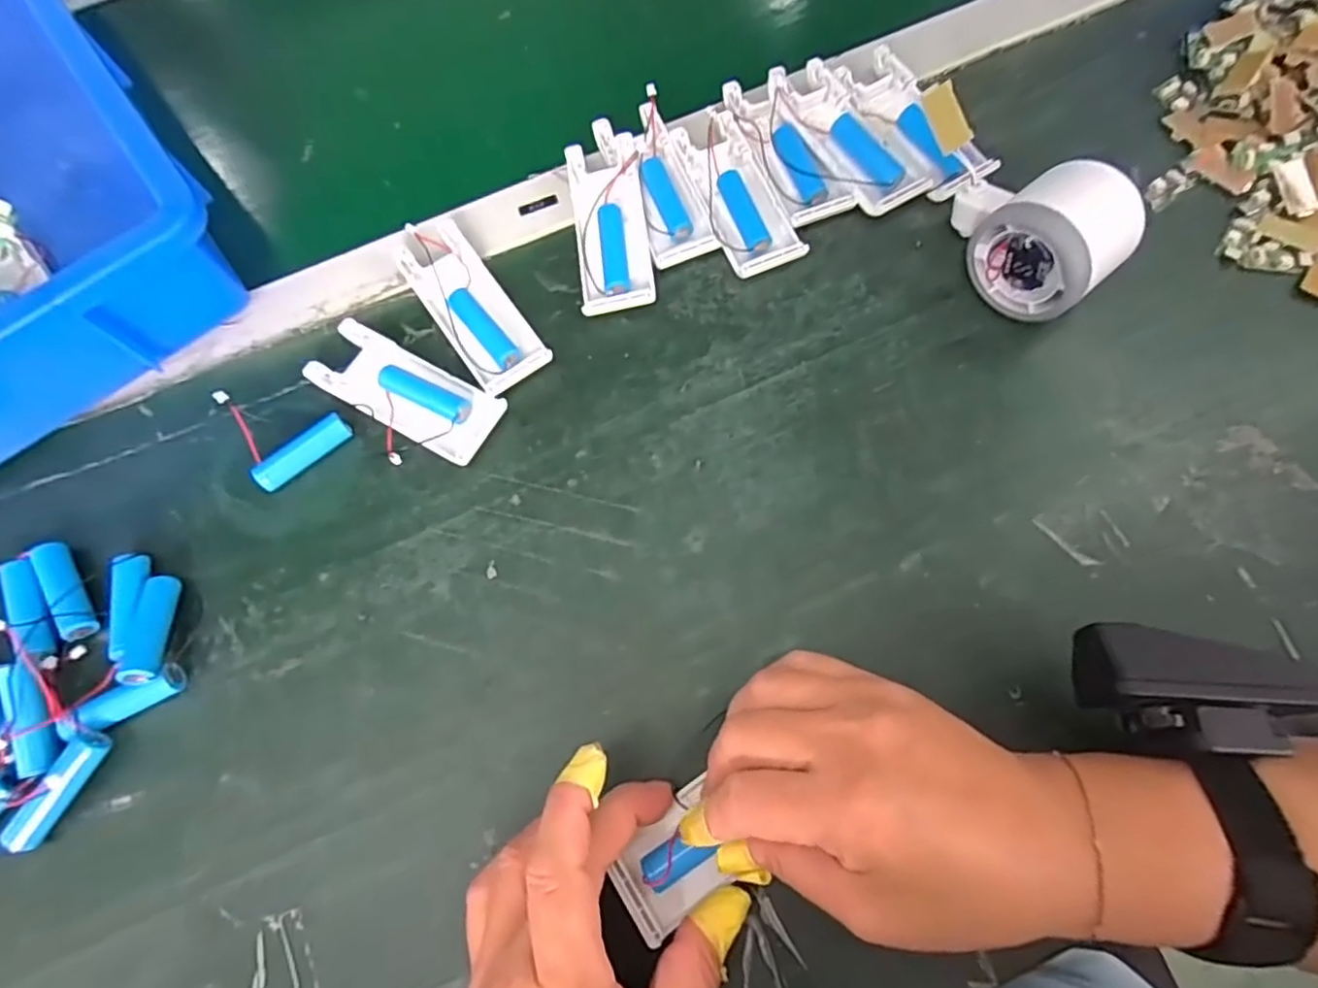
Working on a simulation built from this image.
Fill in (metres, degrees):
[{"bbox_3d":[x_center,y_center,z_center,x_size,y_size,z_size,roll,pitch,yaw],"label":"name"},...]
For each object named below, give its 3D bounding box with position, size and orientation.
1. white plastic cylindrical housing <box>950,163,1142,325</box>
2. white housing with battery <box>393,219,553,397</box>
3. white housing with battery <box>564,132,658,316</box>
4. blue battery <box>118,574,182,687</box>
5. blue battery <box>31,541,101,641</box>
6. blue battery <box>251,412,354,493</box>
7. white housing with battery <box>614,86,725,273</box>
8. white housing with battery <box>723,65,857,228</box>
[{"bbox_3d":[0.187,-0.131,0.319,0.052,0.055,0.079,-38,74,-9],"label":"white plastic cylindrical housing"},{"bbox_3d":[-0.101,-0.102,0.344,0.040,0.020,0.101,-36,73,-9],"label":"white housing with battery"},{"bbox_3d":[-0.026,-0.148,0.357,0.038,0.019,0.103,-8,71,1],"label":"white housing with battery"},{"bbox_3d":[-0.231,0.061,0.292,0.014,0.011,0.053,-11,56,-1],"label":"blue battery"},{"bbox_3d":[-0.285,0.046,0.308,0.014,0.014,0.052,-33,73,-8],"label":"blue battery"},{"bbox_3d":[-0.179,-0.021,0.325,0.049,0.015,0.015,-39,74,-10],"label":"blue battery"},{"bbox_3d":[0.001,-0.182,0.367,0.037,0.017,0.104,-18,71,-3],"label":"white housing with battery"},{"bbox_3d":[0.074,-0.203,0.364,0.038,0.017,0.101,-23,72,-5],"label":"white housing with battery"}]

